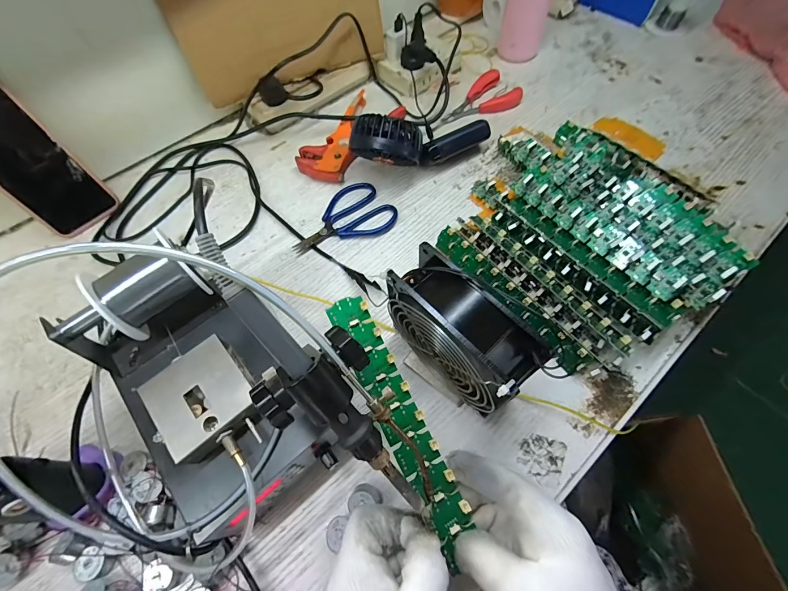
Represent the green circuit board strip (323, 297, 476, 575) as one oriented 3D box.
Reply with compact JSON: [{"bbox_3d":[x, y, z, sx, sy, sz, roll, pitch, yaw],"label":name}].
[{"bbox_3d":[0.003,0.086,0.252,0.031,0.007,0.185,-25,79,-10],"label":"green circuit board strip"}]

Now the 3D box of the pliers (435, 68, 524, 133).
[{"bbox_3d":[0.115,-0.287,0.524,0.134,0.016,0.072,-27,65,-10],"label":"pliers"}]

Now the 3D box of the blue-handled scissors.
[{"bbox_3d":[-0.066,-0.096,0.437,0.129,0.010,0.077,-21,64,-8],"label":"blue-handled scissors"}]

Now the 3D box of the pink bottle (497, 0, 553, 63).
[{"bbox_3d":[0.203,-0.442,0.528,0.064,0.135,0.072,15,65,10],"label":"pink bottle"}]

